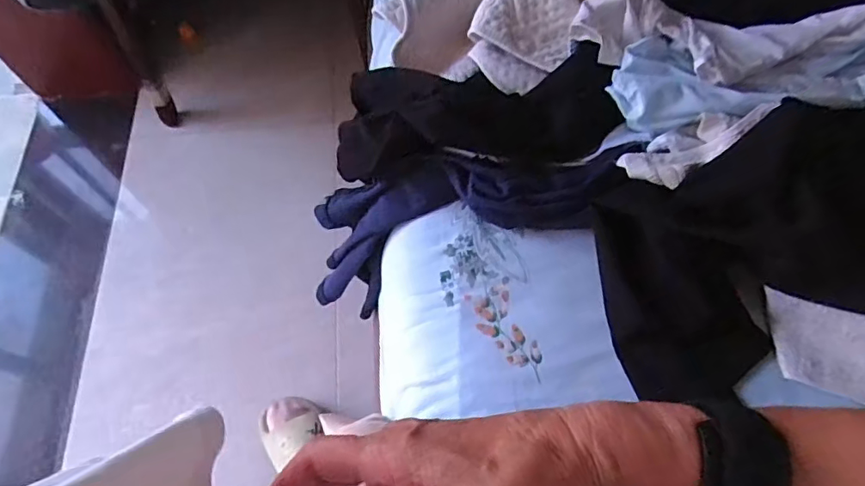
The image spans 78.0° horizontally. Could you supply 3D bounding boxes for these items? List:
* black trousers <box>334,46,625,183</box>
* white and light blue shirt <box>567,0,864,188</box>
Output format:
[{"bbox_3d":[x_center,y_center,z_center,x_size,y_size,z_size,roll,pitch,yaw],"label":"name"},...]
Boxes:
[{"bbox_3d":[0.040,-0.142,0.580,0.291,0.095,0.123,2,63,3],"label":"black trousers"},{"bbox_3d":[0.324,-0.197,0.554,0.351,0.079,0.191,-22,65,-9],"label":"white and light blue shirt"}]

